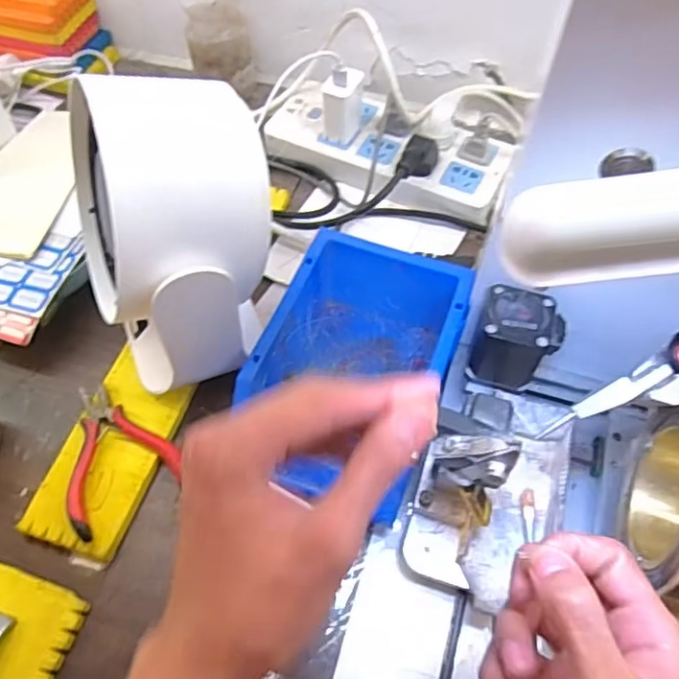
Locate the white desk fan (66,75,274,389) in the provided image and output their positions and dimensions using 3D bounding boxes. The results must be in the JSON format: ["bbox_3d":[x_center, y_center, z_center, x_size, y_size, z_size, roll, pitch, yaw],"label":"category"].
[{"bbox_3d":[-0.090,-0.069,0.379,0.097,0.156,0.123,-5,57,-3],"label":"white desk fan"}]

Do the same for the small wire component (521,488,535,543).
[{"bbox_3d":[0.119,0.110,0.384,0.009,0.006,0.032,-2,82,-2],"label":"small wire component"}]

